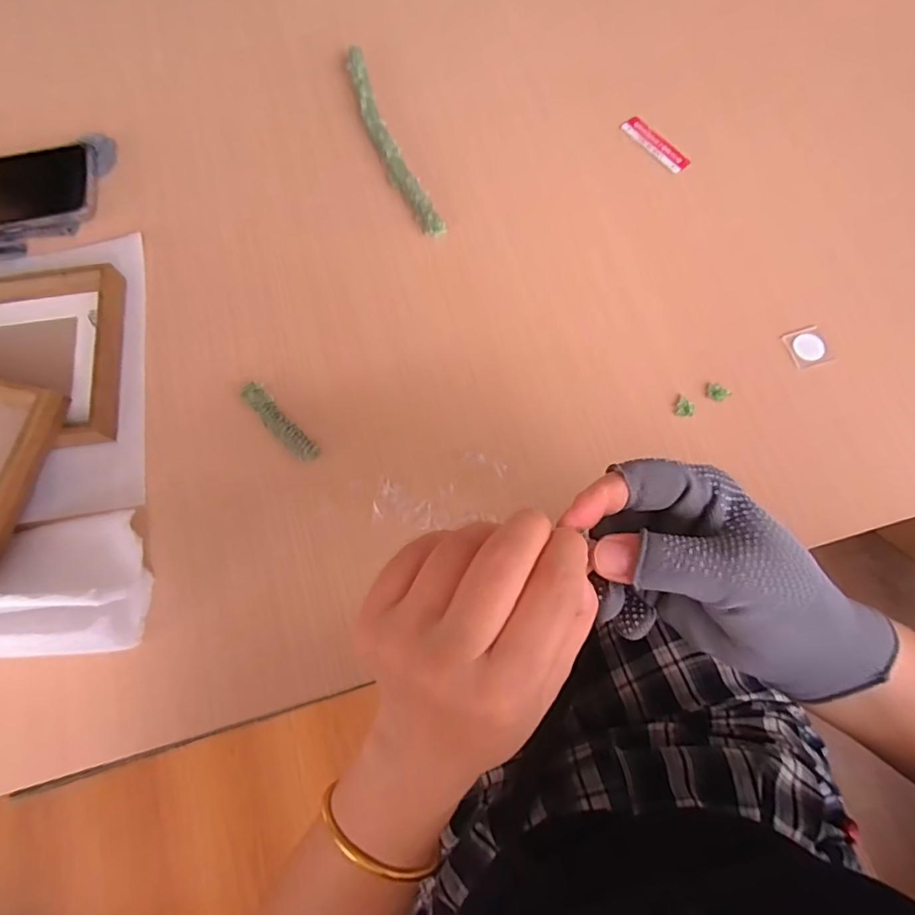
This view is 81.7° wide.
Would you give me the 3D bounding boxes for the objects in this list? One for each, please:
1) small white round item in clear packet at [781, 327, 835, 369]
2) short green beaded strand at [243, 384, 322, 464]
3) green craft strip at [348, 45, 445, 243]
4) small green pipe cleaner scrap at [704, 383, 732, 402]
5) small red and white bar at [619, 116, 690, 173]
[{"bbox_3d":[0.271,-0.086,0.410,0.031,0.007,0.031,-1,80,8],"label":"small white round item in clear packet"},{"bbox_3d":[-0.135,-0.026,0.404,0.018,0.013,0.077,-42,77,-9],"label":"short green beaded strand"},{"bbox_3d":[-0.064,-0.288,0.478,0.025,0.016,0.219,-23,75,-5],"label":"green craft strip"},{"bbox_3d":[0.197,-0.050,0.403,0.018,0.005,0.013,42,80,12],"label":"small green pipe cleaner scrap"},{"bbox_3d":[0.176,-0.279,0.471,0.019,0.006,0.069,-37,77,-8],"label":"small red and white bar"}]

